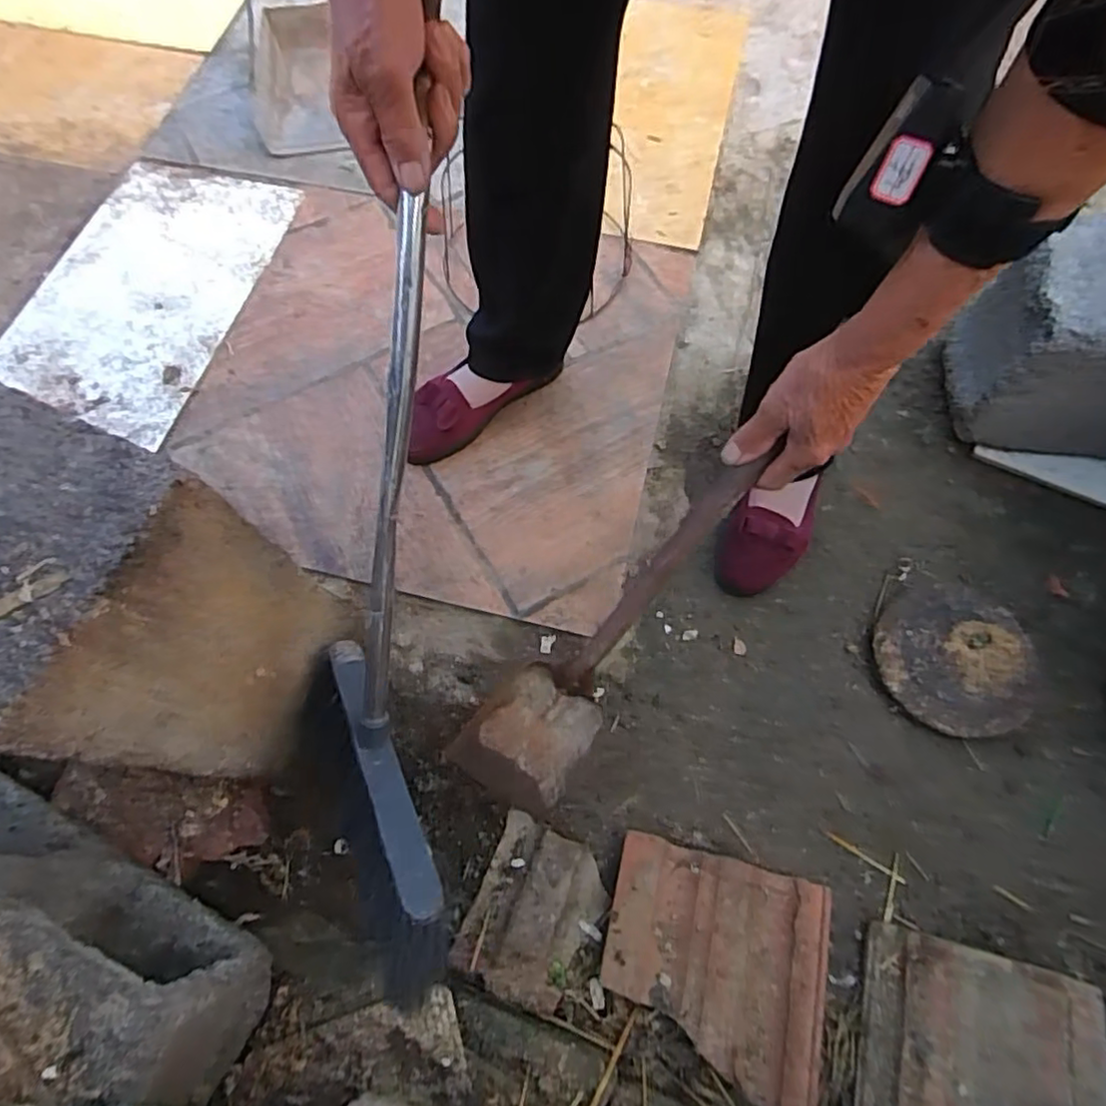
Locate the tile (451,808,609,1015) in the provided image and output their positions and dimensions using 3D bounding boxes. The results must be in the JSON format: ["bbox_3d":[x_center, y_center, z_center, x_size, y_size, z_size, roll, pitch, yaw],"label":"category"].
[{"bbox_3d":[-0.019,0.347,0.630,0.112,0.035,0.142,24,71,9],"label":"tile"}]

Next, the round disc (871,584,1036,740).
[{"bbox_3d":[0.454,0.116,0.737,0.163,0.027,0.167,0,69,0],"label":"round disc"}]

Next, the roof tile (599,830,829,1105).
[{"bbox_3d":[0.154,0.396,0.620,0.212,0.039,0.194,14,70,6],"label":"roof tile"}]

